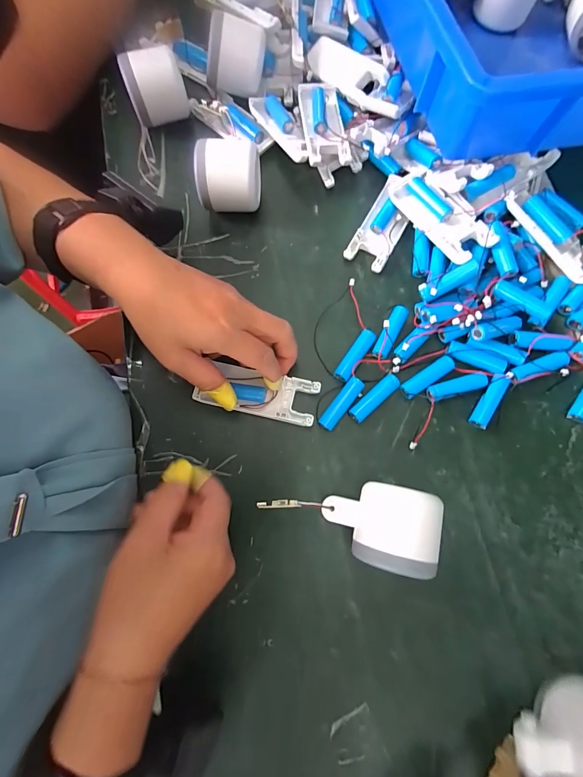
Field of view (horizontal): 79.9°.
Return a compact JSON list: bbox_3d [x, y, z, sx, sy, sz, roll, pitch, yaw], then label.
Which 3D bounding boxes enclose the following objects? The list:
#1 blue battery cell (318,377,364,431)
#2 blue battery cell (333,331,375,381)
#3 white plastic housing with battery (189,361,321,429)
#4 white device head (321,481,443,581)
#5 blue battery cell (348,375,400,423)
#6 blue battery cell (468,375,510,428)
[{"bbox_3d":[0.044,0.014,0.303,0.015,0.013,0.051,37,81,9],"label":"blue battery cell"},{"bbox_3d":[0.057,-0.029,0.312,0.014,0.014,0.051,33,80,9],"label":"blue battery cell"},{"bbox_3d":[-0.029,0.003,0.307,0.102,0.014,0.040,14,78,4],"label":"white plastic housing with battery"},{"bbox_3d":[0.064,0.099,0.259,0.078,0.056,0.054,10,77,4],"label":"white device head"},{"bbox_3d":[0.072,0.009,0.306,0.051,0.014,0.014,-41,79,-7],"label":"blue battery cell"},{"bbox_3d":[0.169,0.011,0.300,0.015,0.015,0.046,30,80,8],"label":"blue battery cell"}]

